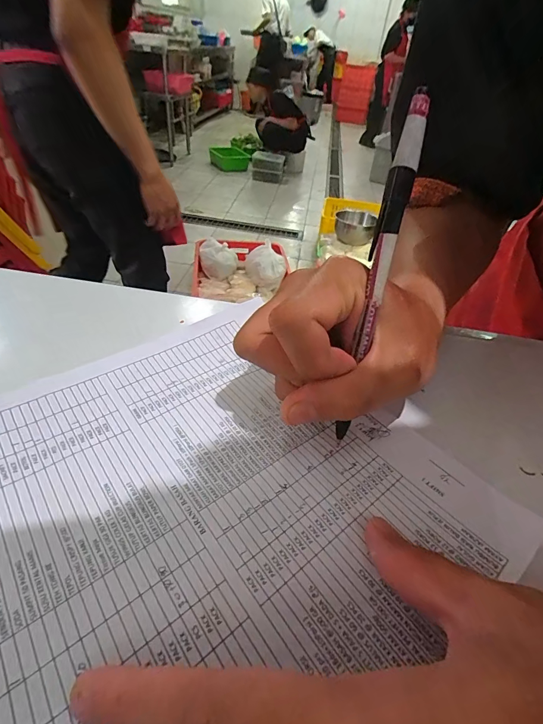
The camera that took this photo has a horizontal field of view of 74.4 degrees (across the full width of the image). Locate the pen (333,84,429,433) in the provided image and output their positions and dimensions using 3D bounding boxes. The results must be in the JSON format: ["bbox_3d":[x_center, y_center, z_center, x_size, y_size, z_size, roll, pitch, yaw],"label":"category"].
[{"bbox_3d":[0.046,-0.033,0.160,0.009,0.142,0.009,9,15,2],"label":"pen"}]

